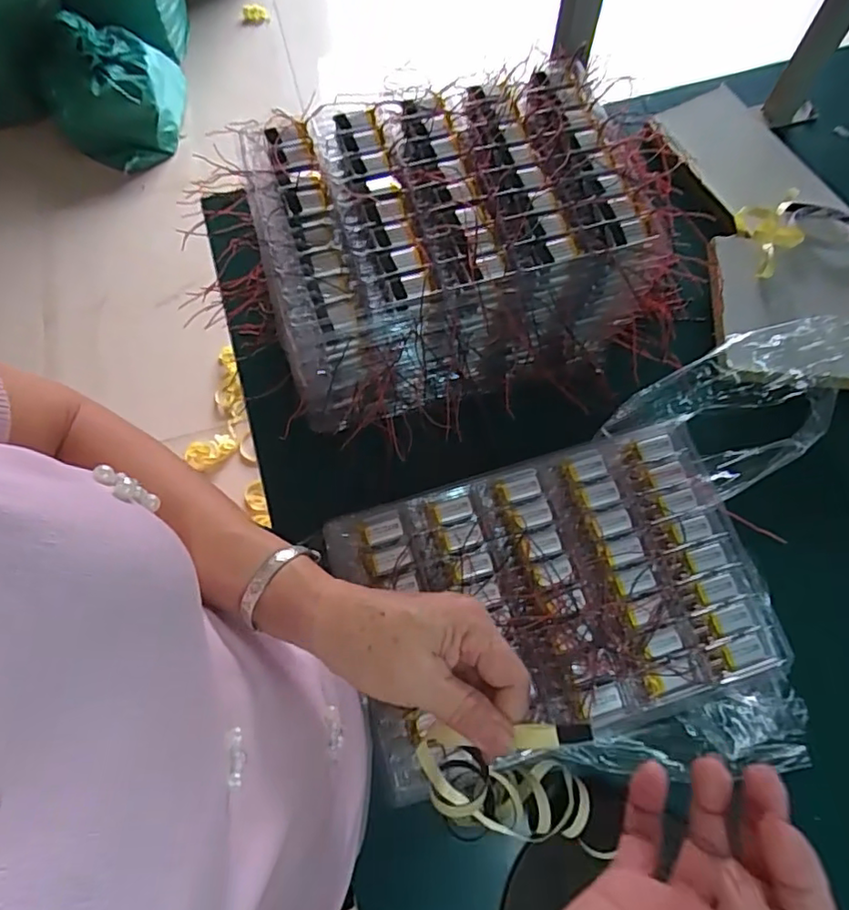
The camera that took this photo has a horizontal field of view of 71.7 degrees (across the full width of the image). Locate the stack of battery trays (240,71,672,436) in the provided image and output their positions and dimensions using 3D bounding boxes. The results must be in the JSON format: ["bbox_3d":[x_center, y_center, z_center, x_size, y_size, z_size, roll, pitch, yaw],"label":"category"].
[{"bbox_3d":[0.023,-0.187,0.538,0.320,0.166,0.214,-15,69,-5],"label":"stack of battery trays"}]

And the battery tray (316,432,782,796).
[{"bbox_3d":[0.100,0.107,0.462,0.314,0.020,0.211,-15,69,-6],"label":"battery tray"}]

